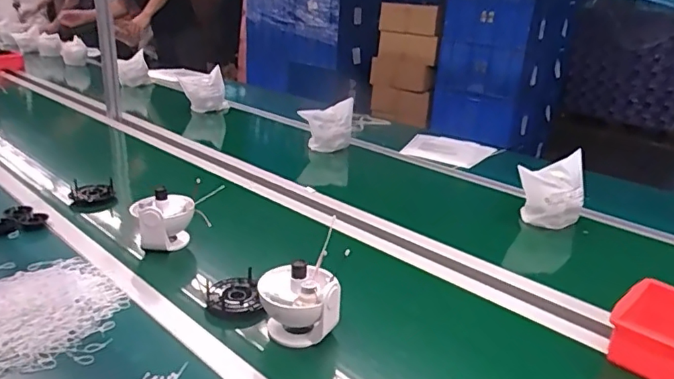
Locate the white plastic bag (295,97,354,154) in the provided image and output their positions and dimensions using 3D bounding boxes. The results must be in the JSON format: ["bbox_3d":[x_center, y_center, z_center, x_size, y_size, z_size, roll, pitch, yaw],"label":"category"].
[{"bbox_3d":[-0.040,-0.197,1.689,0.175,0.155,0.104,4,22,2],"label":"white plastic bag"}]

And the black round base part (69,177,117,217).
[{"bbox_3d":[-0.569,0.025,1.227,0.101,0.049,0.116,-6,24,-21],"label":"black round base part"}]

